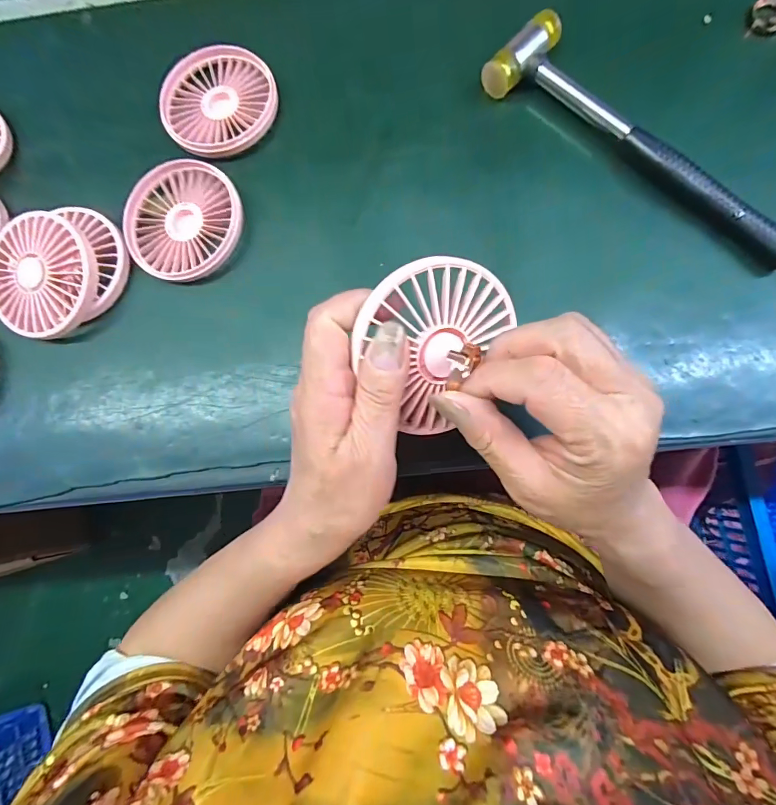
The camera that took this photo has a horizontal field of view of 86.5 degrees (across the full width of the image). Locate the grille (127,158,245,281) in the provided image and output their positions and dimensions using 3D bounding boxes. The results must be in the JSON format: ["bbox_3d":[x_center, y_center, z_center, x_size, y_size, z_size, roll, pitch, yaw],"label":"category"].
[{"bbox_3d":[-0.152,-0.134,0.307,0.089,0.018,0.085,-1,82,5],"label":"grille"}]

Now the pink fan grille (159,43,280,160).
[{"bbox_3d":[-0.131,-0.233,0.323,0.089,0.015,0.088,-1,82,5],"label":"pink fan grille"}]

